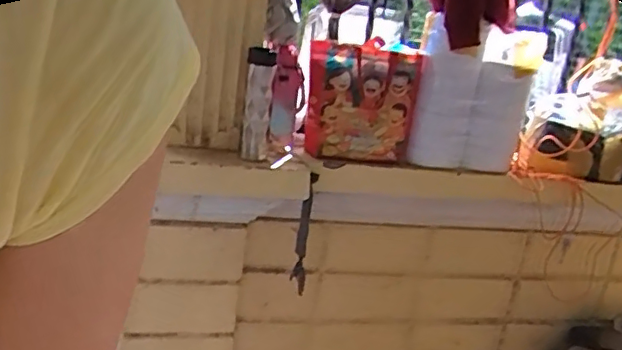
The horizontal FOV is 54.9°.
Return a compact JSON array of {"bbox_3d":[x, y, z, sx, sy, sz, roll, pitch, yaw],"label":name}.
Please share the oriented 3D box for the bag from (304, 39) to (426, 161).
[{"bbox_3d":[0.125,-0.180,1.476,0.268,0.262,0.135,8,16,1],"label":"bag"}]

